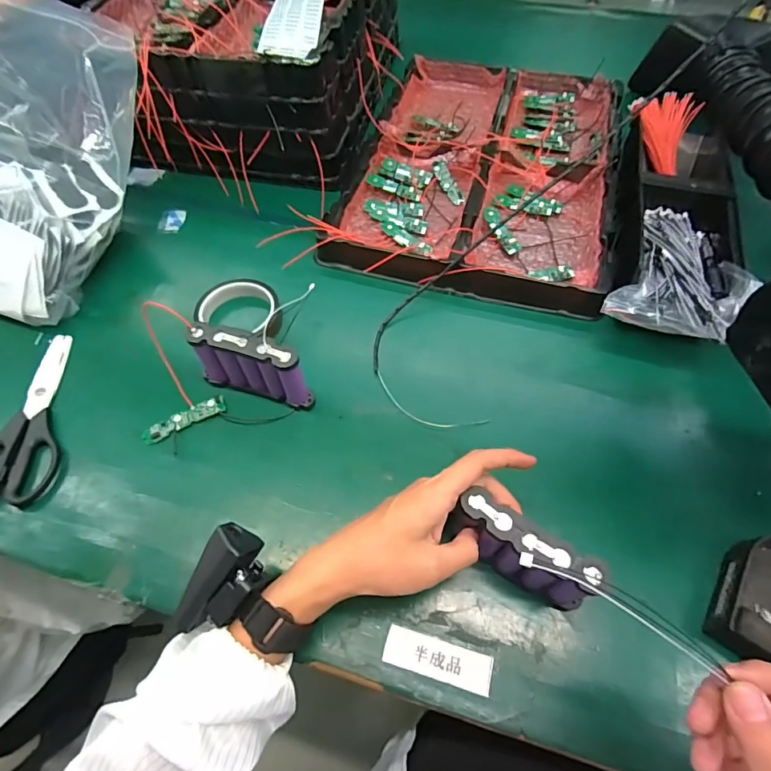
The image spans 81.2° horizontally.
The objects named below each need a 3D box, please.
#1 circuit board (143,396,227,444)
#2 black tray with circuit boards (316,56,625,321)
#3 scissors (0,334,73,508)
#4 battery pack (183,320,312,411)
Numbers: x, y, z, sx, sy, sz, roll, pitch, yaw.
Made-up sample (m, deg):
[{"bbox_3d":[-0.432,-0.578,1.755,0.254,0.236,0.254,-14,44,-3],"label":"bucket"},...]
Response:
[{"bbox_3d":[-0.199,0.033,0.445,0.081,0.004,0.019,-25,60,-14],"label":"circuit board"},{"bbox_3d":[0.151,-0.323,0.643,0.353,0.041,0.513,14,59,10],"label":"black tray with circuit boards"},{"bbox_3d":[-0.343,0.026,0.447,0.078,0.009,0.189,2,58,3],"label":"scissors"},{"bbox_3d":[-0.127,-0.019,0.435,0.111,0.077,0.028,13,59,10],"label":"battery pack"}]

